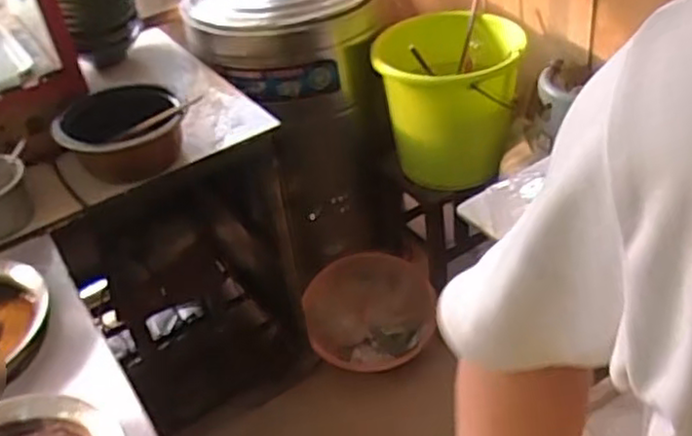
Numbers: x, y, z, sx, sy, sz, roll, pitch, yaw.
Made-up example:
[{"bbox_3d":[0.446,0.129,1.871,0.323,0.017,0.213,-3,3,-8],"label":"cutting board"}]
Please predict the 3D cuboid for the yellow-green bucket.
[{"bbox_3d":[0.236,-0.258,1.590,0.307,0.331,0.348,6,41,16],"label":"yellow-green bucket"}]

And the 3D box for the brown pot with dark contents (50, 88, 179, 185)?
[{"bbox_3d":[-0.393,-0.143,1.240,0.217,0.112,0.202,-18,40,-13],"label":"brown pot with dark contents"}]

